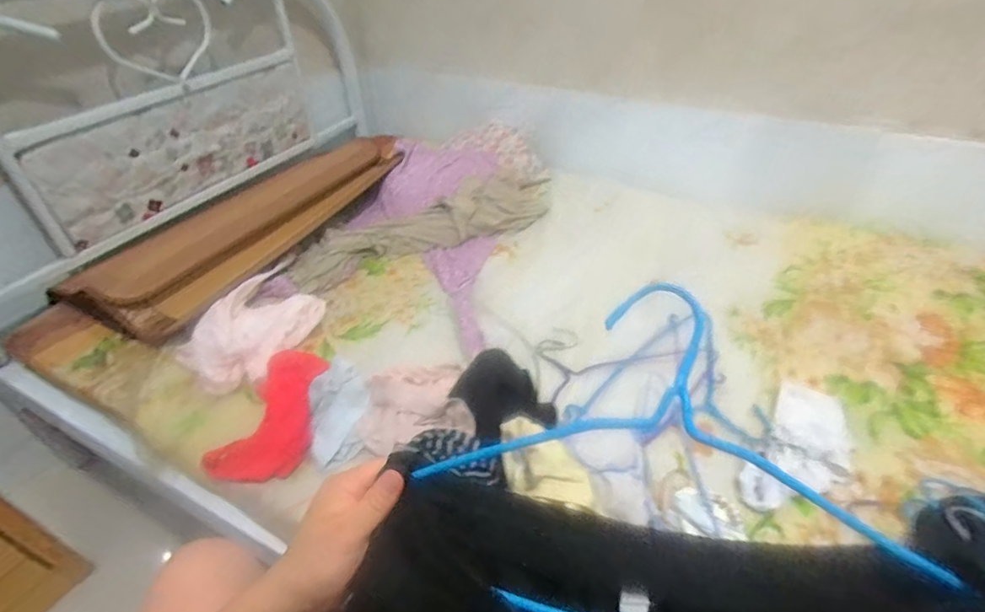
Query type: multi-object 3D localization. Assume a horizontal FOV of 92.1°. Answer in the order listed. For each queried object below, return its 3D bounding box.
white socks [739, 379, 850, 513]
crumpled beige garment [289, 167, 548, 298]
[{"bbox_3d":[0.454,0.205,0.693,0.105,0.021,0.272,30,47,29],"label":"white socks"},{"bbox_3d":[-0.127,-0.216,1.156,0.744,0.057,0.192,-23,46,-27],"label":"crumpled beige garment"}]

